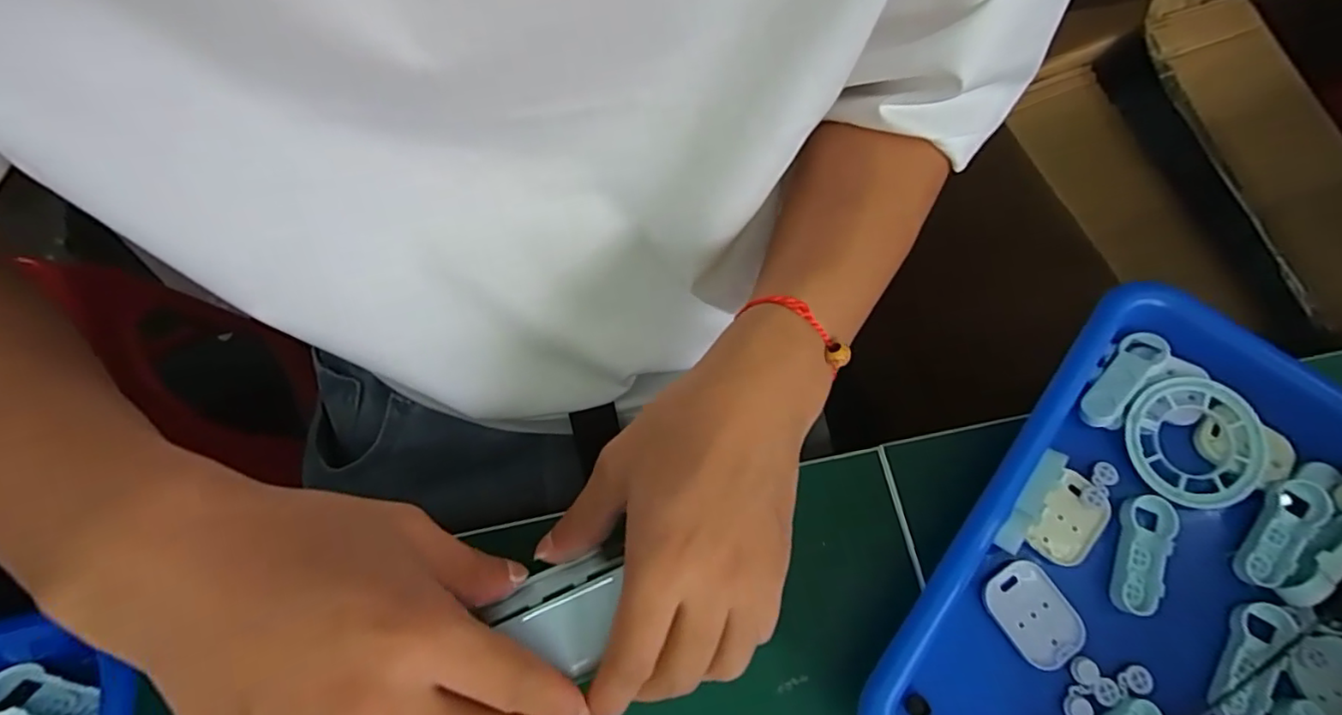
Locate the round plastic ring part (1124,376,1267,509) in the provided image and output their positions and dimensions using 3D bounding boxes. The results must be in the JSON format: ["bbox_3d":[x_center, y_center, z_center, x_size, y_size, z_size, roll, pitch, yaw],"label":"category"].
[{"bbox_3d":[0.235,0.037,0.264,0.053,0.011,0.057,0,72,-1],"label":"round plastic ring part"}]

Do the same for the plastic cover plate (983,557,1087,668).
[{"bbox_3d":[0.152,0.107,0.249,0.029,0.006,0.039,-31,75,-10],"label":"plastic cover plate"}]

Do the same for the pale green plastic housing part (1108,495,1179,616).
[{"bbox_3d":[0.200,0.083,0.253,0.018,0.008,0.050,24,73,7],"label":"pale green plastic housing part"}]

